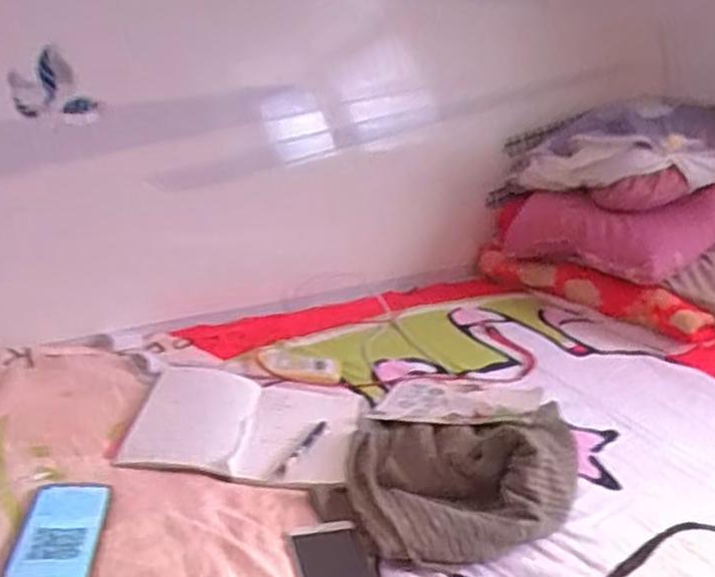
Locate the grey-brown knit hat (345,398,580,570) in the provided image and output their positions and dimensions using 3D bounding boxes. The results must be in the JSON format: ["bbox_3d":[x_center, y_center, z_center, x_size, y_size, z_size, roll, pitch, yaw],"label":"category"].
[{"bbox_3d":[0.127,0.192,0.849,0.272,0.073,0.280,4,20,3],"label":"grey-brown knit hat"}]

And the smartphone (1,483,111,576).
[{"bbox_3d":[-0.294,0.240,0.732,0.079,0.013,0.151,0,20,-8],"label":"smartphone"}]

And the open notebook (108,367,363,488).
[{"bbox_3d":[-0.143,0.172,0.958,0.281,0.030,0.227,4,20,2],"label":"open notebook"}]

